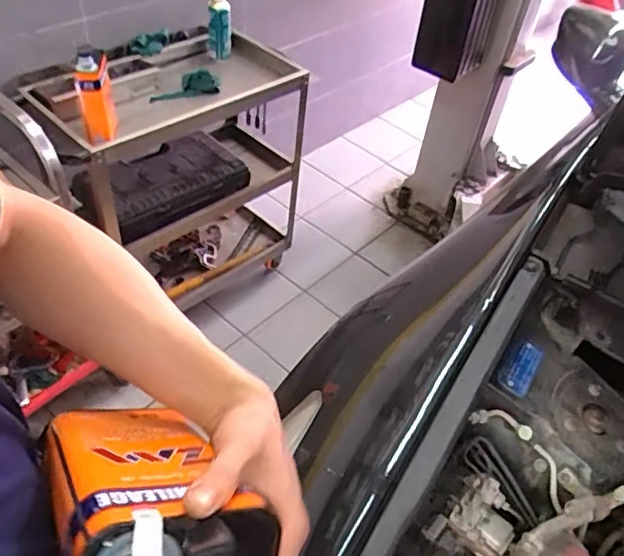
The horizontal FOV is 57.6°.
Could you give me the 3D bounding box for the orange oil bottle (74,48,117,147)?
[{"bbox_3d":[-0.493,-0.414,1.295,0.072,0.196,0.084,-10,48,-16],"label":"orange oil bottle"}]

